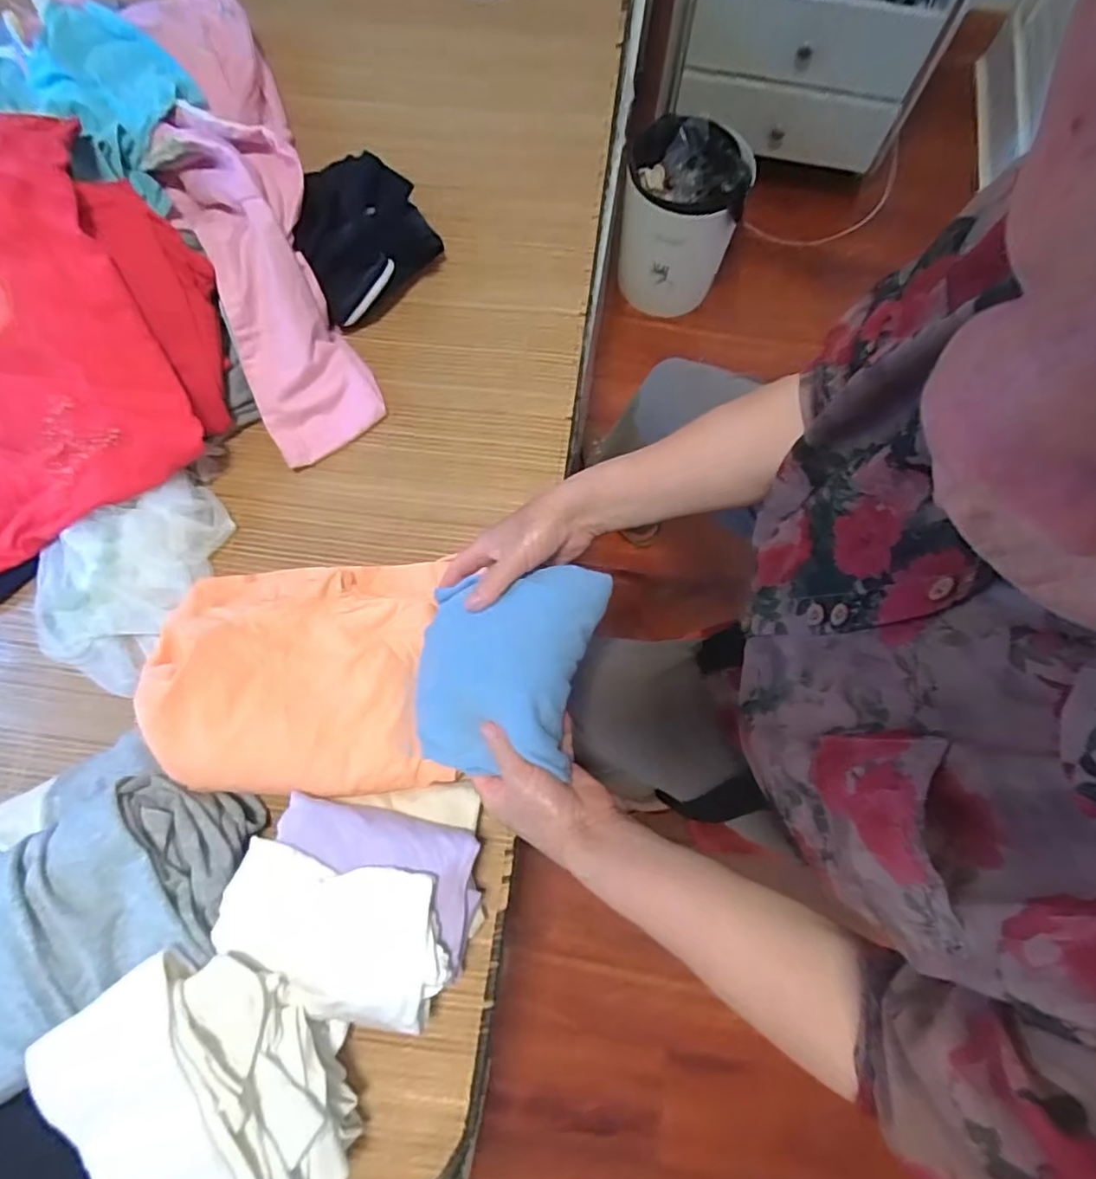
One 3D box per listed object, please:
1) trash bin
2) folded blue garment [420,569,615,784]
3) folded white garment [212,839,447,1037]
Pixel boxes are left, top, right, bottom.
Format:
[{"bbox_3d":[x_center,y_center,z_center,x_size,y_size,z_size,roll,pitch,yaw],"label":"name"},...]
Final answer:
[{"bbox_3d":[0.238,-0.688,1.145,0.206,0.249,0.194,4,75,1],"label":"trash bin"},{"bbox_3d":[-0.042,0.055,0.490,0.154,0.050,0.173,4,75,25],"label":"folded blue garment"},{"bbox_3d":[-0.179,0.287,0.515,0.186,0.025,0.116,11,75,3],"label":"folded white garment"}]

